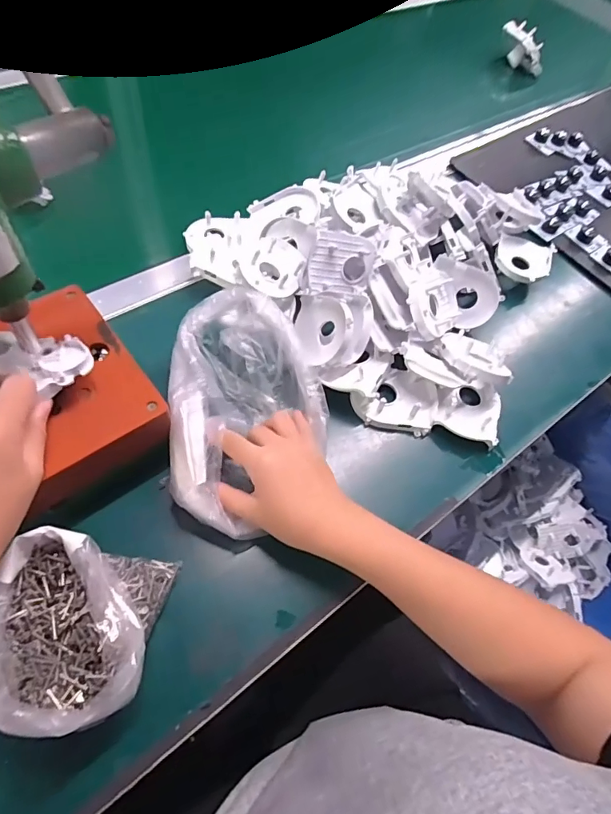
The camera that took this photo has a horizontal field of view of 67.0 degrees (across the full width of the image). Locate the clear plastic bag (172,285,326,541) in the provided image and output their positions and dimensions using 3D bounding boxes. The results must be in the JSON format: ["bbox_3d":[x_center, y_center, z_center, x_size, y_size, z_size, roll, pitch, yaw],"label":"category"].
[{"bbox_3d":[-0.049,0.001,0.400,0.126,0.060,0.216,-4,59,-6],"label":"clear plastic bag"}]

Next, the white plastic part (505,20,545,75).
[{"bbox_3d":[0.392,-0.647,0.828,0.024,0.053,0.111,-28,88,-19],"label":"white plastic part"}]

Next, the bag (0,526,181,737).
[{"bbox_3d":[-0.150,0.149,0.310,0.110,0.067,0.111,5,60,-5],"label":"bag"}]

